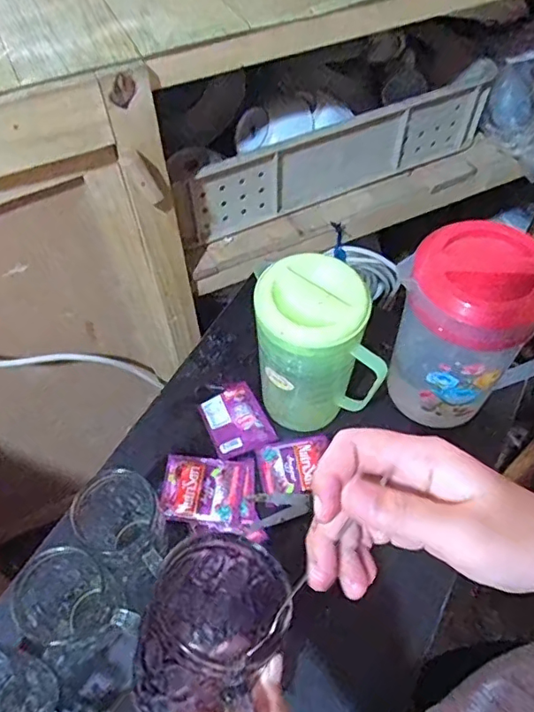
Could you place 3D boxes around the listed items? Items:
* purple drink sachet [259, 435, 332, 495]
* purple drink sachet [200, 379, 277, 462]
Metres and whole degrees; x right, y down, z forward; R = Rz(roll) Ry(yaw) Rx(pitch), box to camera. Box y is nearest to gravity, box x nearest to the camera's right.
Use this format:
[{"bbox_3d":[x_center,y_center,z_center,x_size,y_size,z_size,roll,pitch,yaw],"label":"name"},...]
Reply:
[{"bbox_3d":[0.035,0.126,0.636,0.084,0.008,0.059,-11,59,-8],"label":"purple drink sachet"},{"bbox_3d":[-0.037,0.077,0.660,0.069,0.012,0.082,-21,60,-14],"label":"purple drink sachet"}]

